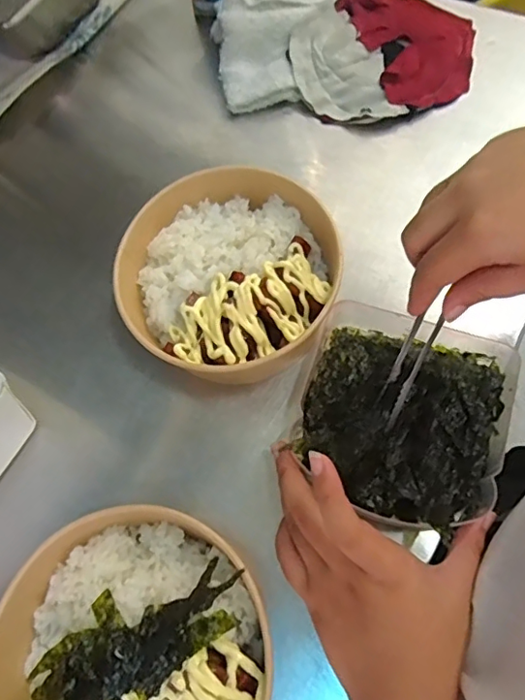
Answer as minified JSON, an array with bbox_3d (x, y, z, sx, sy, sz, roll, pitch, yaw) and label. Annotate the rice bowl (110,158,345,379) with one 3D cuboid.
[{"bbox_3d":[-0.023,-0.048,0.360,0.136,0.052,0.139,-2,68,5],"label":"rice bowl"}]

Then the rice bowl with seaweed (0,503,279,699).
[{"bbox_3d":[-0.067,0.157,0.286,0.136,0.059,0.140,-2,68,5],"label":"rice bowl with seaweed"}]

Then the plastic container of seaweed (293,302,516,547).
[{"bbox_3d":[0.085,0.038,0.334,0.122,0.042,0.128,20,73,8],"label":"plastic container of seaweed"}]

